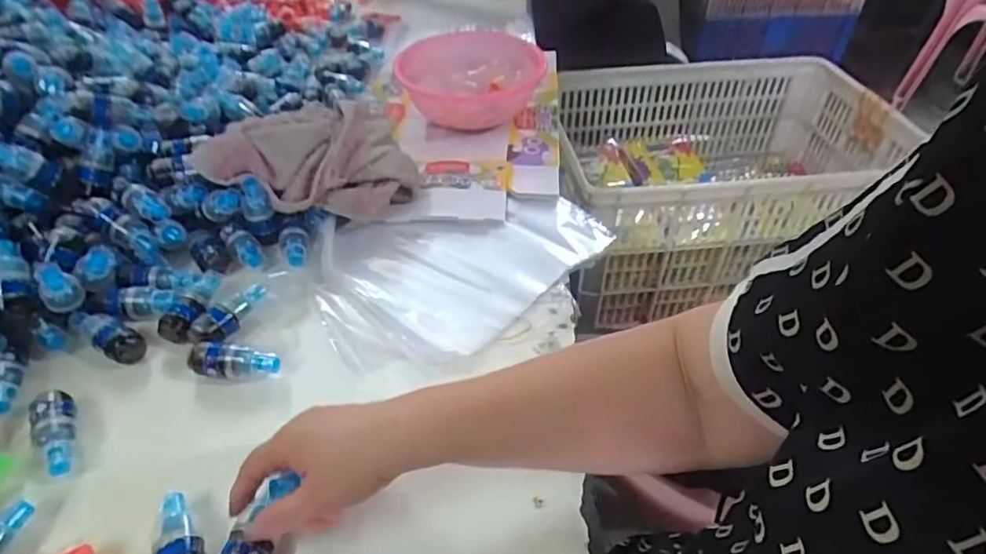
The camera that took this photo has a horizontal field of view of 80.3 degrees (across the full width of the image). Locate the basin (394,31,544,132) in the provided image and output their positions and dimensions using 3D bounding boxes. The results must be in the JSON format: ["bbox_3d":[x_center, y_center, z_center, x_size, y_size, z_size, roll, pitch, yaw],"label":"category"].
[{"bbox_3d":[-0.032,-0.296,0.877,0.213,0.093,0.254,2,43,2],"label":"basin"}]

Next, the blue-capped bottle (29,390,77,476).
[{"bbox_3d":[-0.345,0.124,0.464,0.031,0.027,0.074,-27,49,-26],"label":"blue-capped bottle"}]

